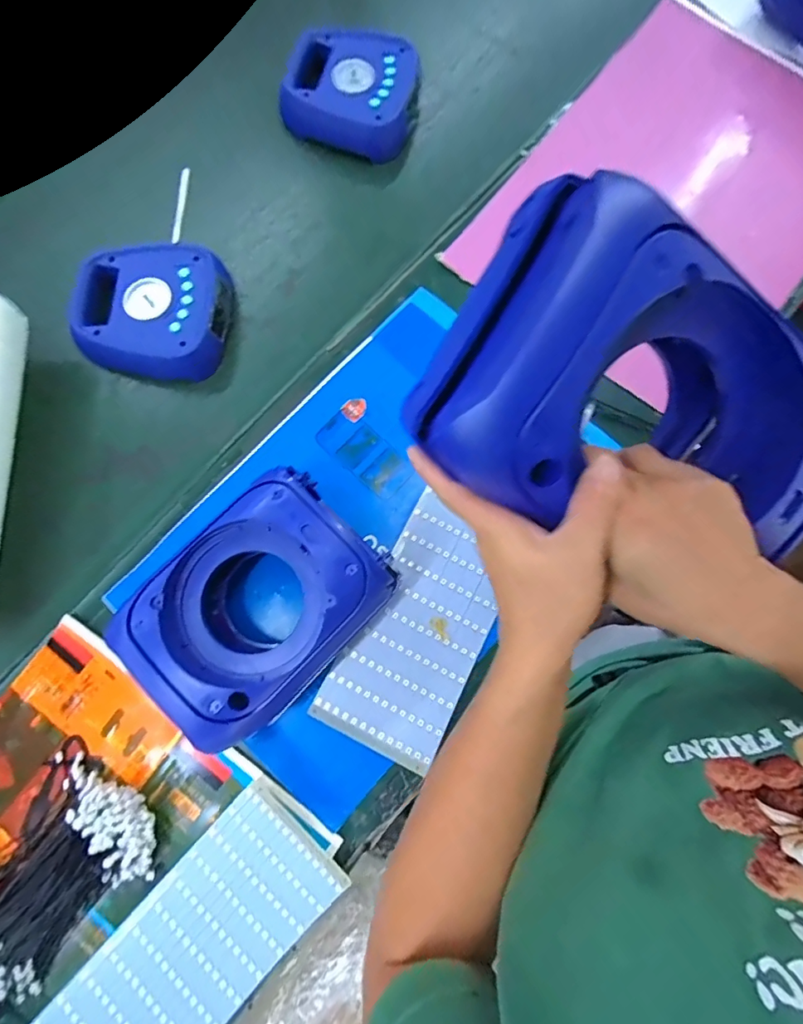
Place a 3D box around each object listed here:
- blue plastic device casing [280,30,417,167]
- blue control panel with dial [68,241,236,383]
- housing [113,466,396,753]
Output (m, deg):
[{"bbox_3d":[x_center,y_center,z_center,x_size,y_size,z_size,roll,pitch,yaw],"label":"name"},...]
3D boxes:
[{"bbox_3d":[-0.064,-0.553,0.635,0.168,0.047,0.168,18,79,3],"label":"blue plastic device casing"},{"bbox_3d":[-0.295,-0.243,0.574,0.167,0.042,0.156,6,79,0],"label":"blue control panel with dial"},{"bbox_3d":[-0.134,0.088,0.472,0.171,0.103,0.224,44,82,7],"label":"housing"}]

